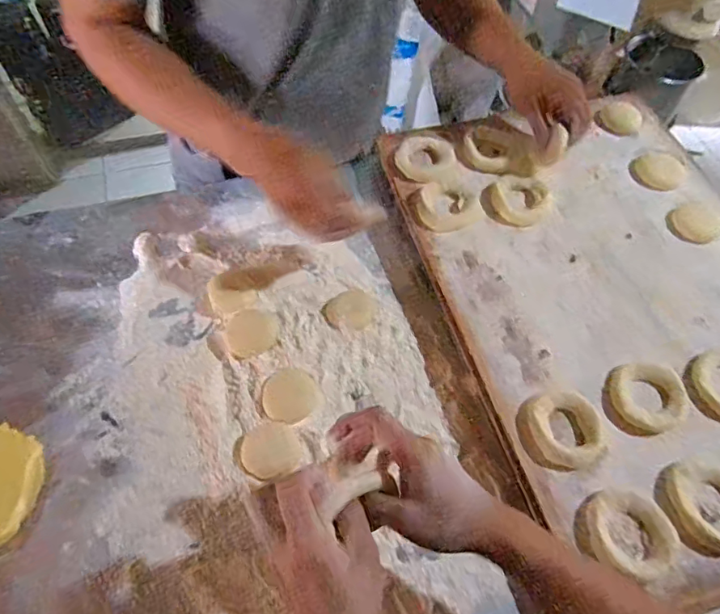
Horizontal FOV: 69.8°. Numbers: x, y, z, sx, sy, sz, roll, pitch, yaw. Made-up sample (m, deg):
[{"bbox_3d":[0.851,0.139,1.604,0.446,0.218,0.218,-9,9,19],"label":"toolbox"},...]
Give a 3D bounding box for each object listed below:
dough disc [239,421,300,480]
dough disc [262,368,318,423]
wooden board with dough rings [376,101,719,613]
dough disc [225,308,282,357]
[{"bbox_3d":[-0.091,0.146,0.524,0.058,0.009,0.054,0,61,-1],"label":"dough disc"},{"bbox_3d":[-0.074,0.095,0.551,0.058,0.008,0.058,6,59,-11],"label":"dough disc"},{"bbox_3d":[0.322,-0.014,0.611,0.426,0.052,0.586,-13,62,-8],"label":"wooden board with dough rings"},{"bbox_3d":[-0.121,0.026,0.577,0.057,0.011,0.061,0,61,-1],"label":"dough disc"}]

